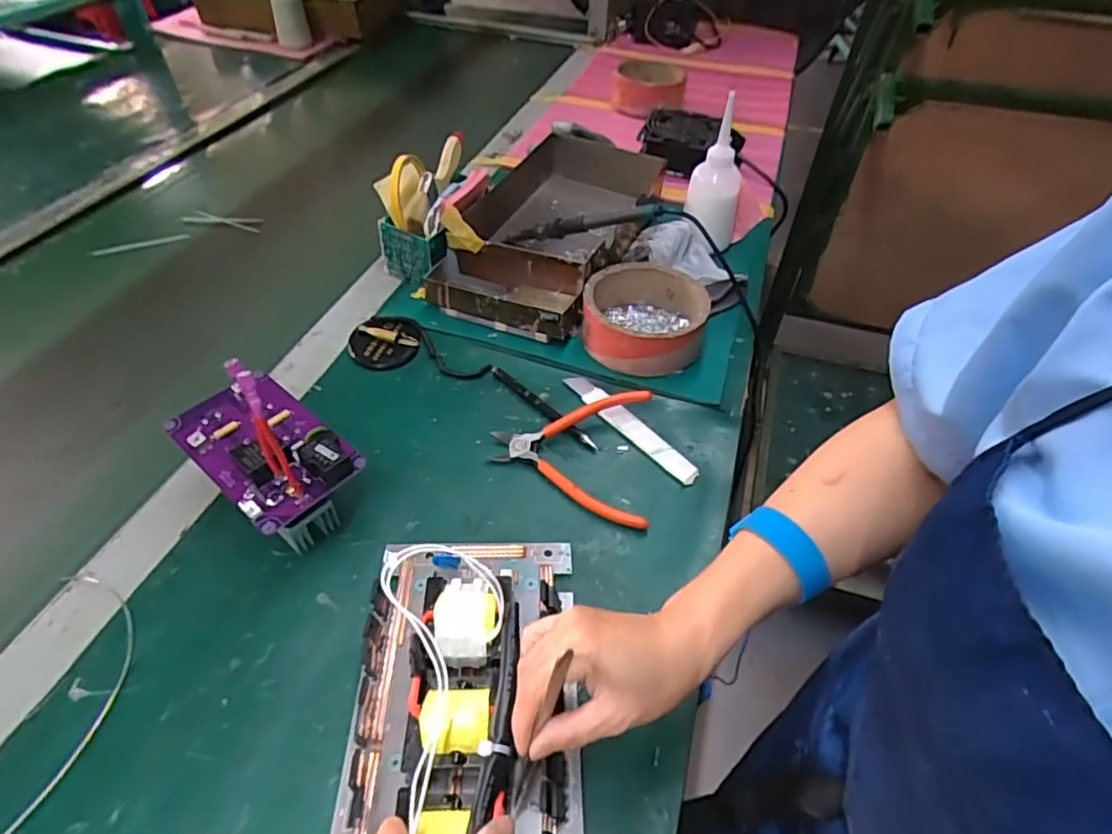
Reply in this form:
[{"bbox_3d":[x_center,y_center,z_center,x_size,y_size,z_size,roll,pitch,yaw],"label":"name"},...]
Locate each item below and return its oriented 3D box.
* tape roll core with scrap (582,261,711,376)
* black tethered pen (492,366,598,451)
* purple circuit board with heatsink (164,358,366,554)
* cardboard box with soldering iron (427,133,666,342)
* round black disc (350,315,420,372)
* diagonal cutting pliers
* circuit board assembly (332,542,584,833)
[{"bbox_3d":[0.090,-0.102,0.625,0.123,0.052,0.128,4,47,1],"label":"tape roll core with scrap"},{"bbox_3d":[-0.013,-0.011,0.570,0.013,0.007,0.134,-35,57,-29],"label":"black tethered pen"},{"bbox_3d":[-0.217,0.034,0.470,0.149,0.082,0.084,33,54,25],"label":"purple circuit board with heatsink"},{"bbox_3d":[-0.007,-0.230,0.729,0.212,0.059,0.354,11,48,8],"label":"cardboard box with soldering iron"},{"bbox_3d":[-0.171,-0.075,0.614,0.067,0.010,0.060,-1,64,-8],"label":"round black disc"},{"bbox_3d":[0.012,0.030,0.519,0.130,0.028,0.126,4,47,1],"label":"diagonal cutting pliers"},{"bbox_3d":[-0.054,0.184,0.351,0.141,0.066,0.287,1,47,-2],"label":"circuit board assembly"}]

